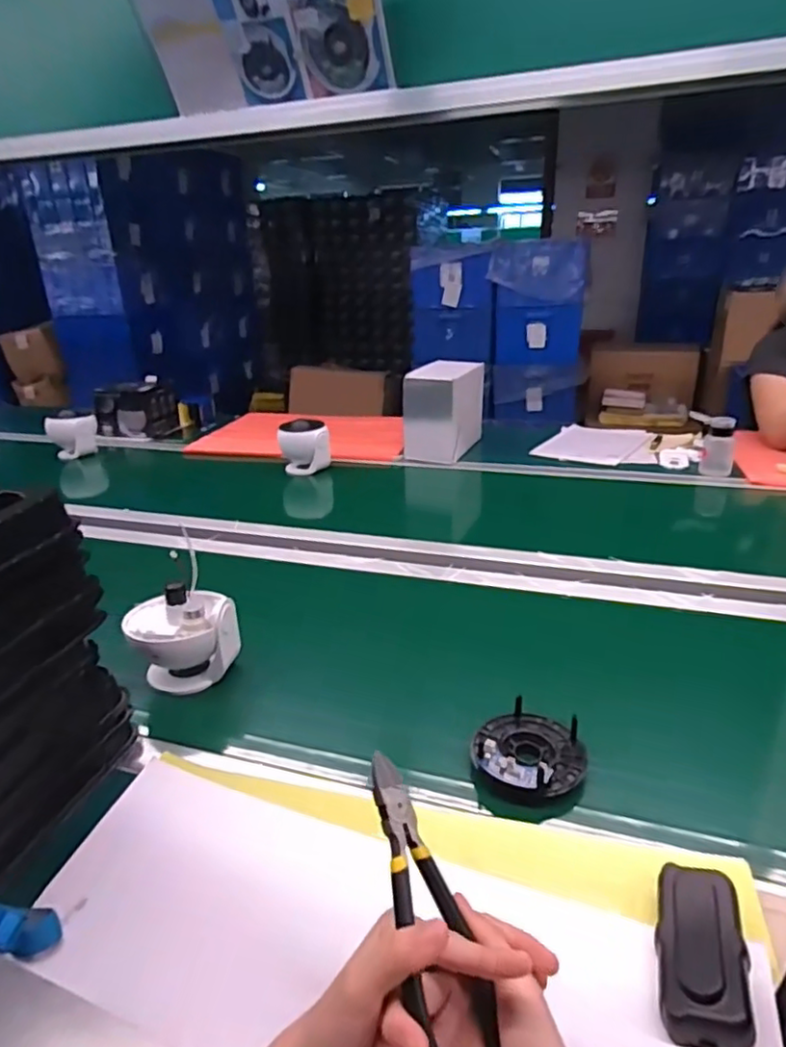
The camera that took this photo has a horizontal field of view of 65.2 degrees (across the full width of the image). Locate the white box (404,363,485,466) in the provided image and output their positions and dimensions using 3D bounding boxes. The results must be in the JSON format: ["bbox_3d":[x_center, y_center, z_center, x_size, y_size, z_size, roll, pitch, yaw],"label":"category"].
[{"bbox_3d":[0.127,-0.265,1.453,0.135,0.210,0.229,8,25,22],"label":"white box"}]

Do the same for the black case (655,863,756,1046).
[{"bbox_3d":[0.198,0.273,0.395,0.050,0.030,0.101,6,24,17],"label":"black case"}]

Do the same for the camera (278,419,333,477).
[{"bbox_3d":[-0.200,-0.174,1.394,0.115,0.108,0.081,-4,23,-5],"label":"camera"}]

